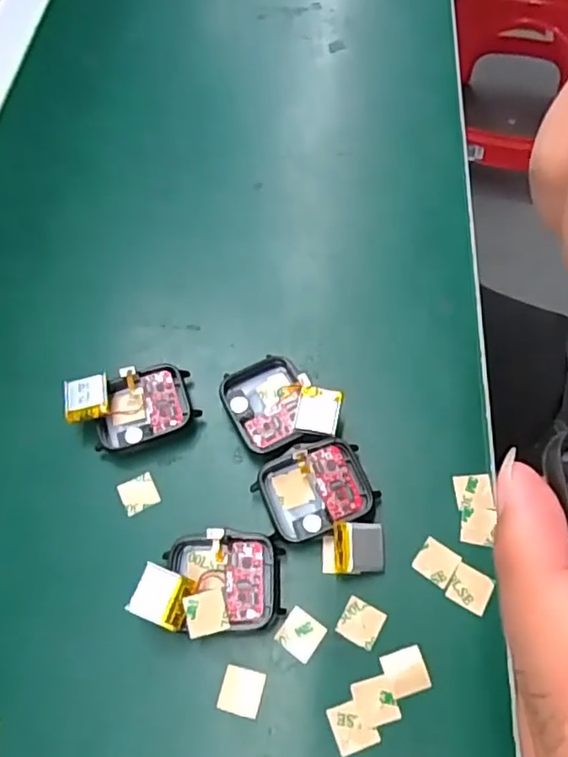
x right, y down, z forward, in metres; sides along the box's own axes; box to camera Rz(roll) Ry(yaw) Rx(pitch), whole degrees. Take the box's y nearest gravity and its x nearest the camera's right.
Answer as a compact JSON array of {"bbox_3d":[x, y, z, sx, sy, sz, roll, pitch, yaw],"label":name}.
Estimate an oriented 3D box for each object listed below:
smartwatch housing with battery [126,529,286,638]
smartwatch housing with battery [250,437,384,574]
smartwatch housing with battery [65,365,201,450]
[{"bbox_3d":[-0.029,0.080,0.237,0.054,0.019,0.037,-2,61,3],"label":"smartwatch housing with battery"},{"bbox_3d":[0.017,0.055,0.251,0.044,0.013,0.057,-21,62,-8],"label":"smartwatch housing with battery"},{"bbox_3d":[-0.070,0.014,0.277,0.054,0.017,0.036,-17,62,-6],"label":"smartwatch housing with battery"}]

